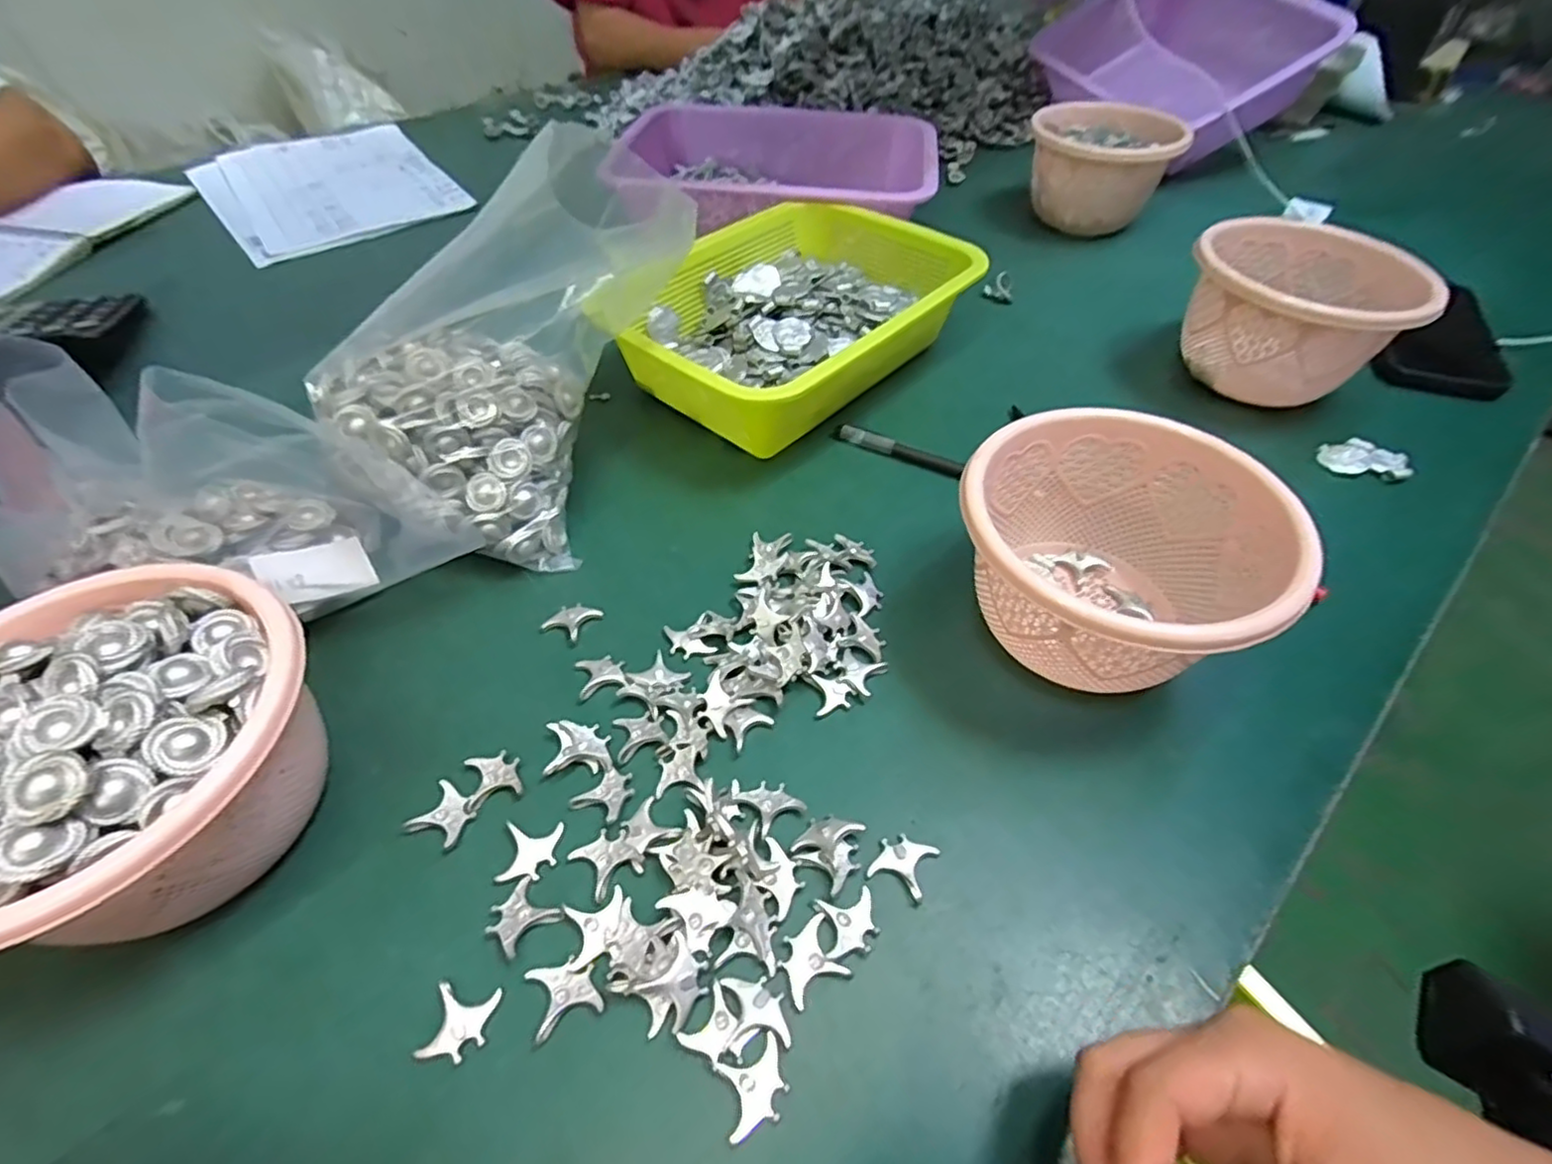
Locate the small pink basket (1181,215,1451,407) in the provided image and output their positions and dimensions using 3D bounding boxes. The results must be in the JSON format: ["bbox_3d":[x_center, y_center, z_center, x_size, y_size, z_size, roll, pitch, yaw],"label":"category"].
[{"bbox_3d":[0.372,-0.198,0.487,0.139,0.085,0.153,22,54,16],"label":"small pink basket"}]

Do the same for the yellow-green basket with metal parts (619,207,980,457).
[{"bbox_3d":[-0.002,-0.205,0.516,0.216,0.072,0.257,36,59,25],"label":"yellow-green basket with metal parts"}]

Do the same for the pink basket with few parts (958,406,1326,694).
[{"bbox_3d":[0.161,-0.006,0.329,0.138,0.090,0.136,1,51,-1],"label":"pink basket with few parts"}]

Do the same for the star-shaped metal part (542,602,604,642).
[{"bbox_3d":[-0.113,0.020,0.368,0.022,0.006,0.026,29,56,21],"label":"star-shaped metal part"}]

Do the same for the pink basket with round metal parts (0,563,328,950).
[{"bbox_3d":[-0.255,0.072,0.264,0.147,0.092,0.146,16,52,12],"label":"pink basket with round metal parts"}]

